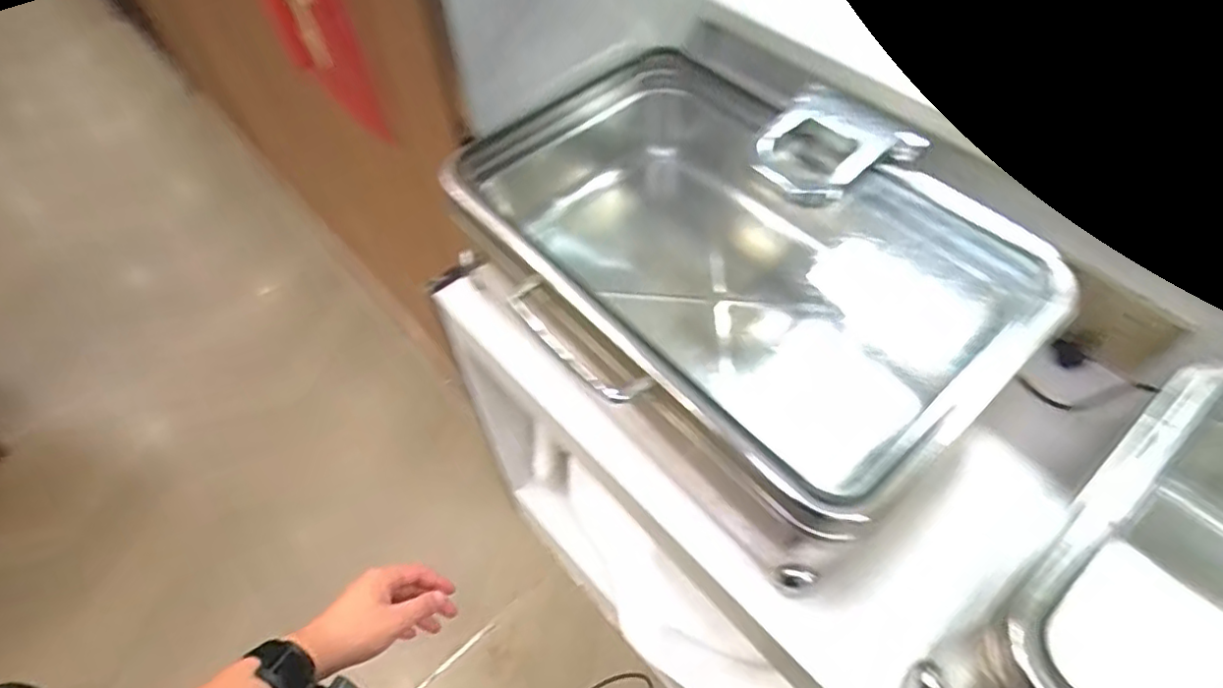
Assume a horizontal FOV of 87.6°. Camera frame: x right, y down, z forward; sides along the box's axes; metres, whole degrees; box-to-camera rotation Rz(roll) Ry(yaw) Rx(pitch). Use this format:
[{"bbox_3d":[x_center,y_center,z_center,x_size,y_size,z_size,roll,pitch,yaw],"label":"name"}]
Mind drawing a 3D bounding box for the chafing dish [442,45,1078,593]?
[{"bbox_3d":[0.151,-0.107,0.737,0.435,0.227,0.509,-34,60,-20],"label":"chafing dish"}]

